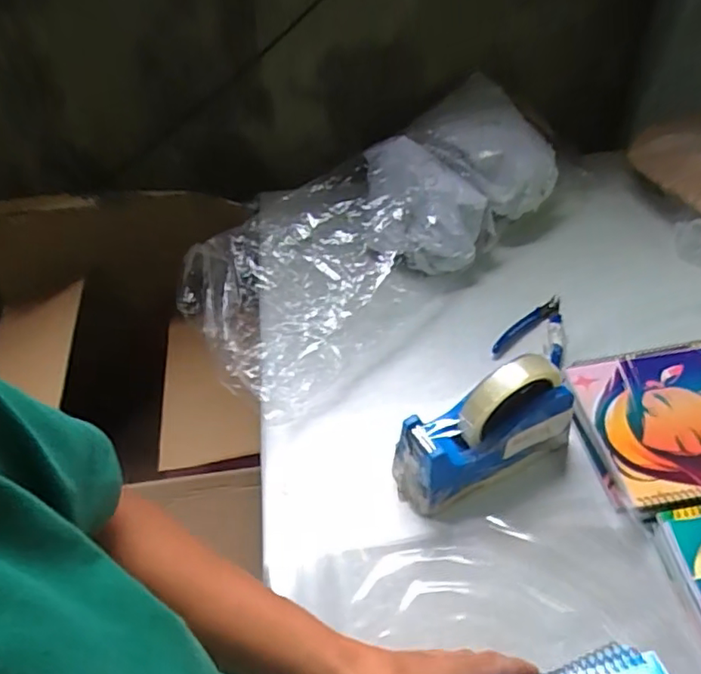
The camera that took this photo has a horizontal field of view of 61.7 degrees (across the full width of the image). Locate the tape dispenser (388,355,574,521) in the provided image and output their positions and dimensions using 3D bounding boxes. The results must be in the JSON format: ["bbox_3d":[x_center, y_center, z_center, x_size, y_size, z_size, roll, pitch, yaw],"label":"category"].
[{"bbox_3d":[0.121,0.082,0.508,0.162,0.117,0.052,-20,50,-13],"label":"tape dispenser"}]

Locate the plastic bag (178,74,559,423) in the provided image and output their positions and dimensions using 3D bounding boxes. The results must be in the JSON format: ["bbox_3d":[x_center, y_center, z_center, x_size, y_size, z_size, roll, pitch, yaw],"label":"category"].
[{"bbox_3d":[0.054,-0.144,0.721,0.544,0.099,0.199,-37,54,-25],"label":"plastic bag"}]

